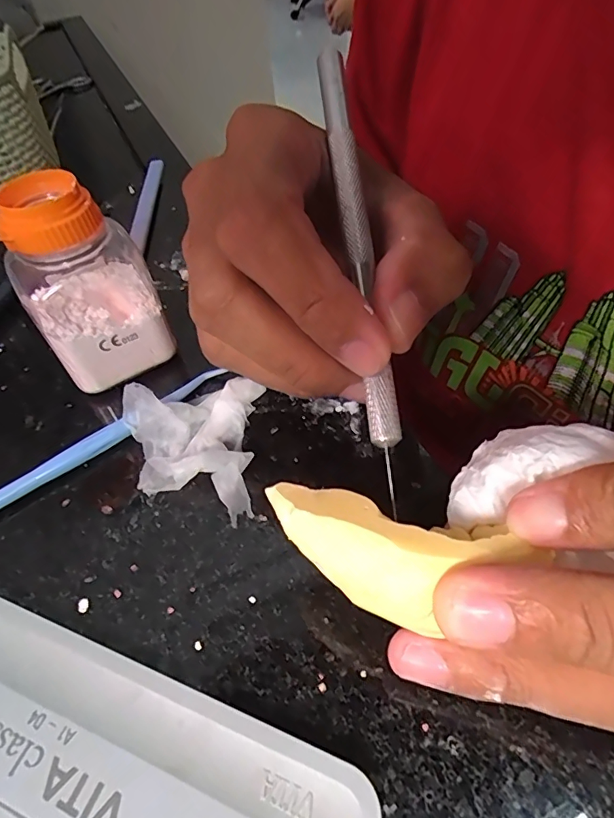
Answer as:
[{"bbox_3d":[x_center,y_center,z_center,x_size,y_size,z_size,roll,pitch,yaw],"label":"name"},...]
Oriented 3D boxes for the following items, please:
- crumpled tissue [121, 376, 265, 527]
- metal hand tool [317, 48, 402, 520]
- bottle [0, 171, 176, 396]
[{"bbox_3d":[-0.040,0.009,0.160,0.046,0.016,0.053,-1,50,4],"label":"crumpled tissue"},{"bbox_3d":[0.014,-0.040,0.129,0.007,0.007,0.129,-7,78,-1],"label":"metal hand tool"},{"bbox_3d":[-0.088,-0.040,0.163,0.064,0.074,0.031,-26,53,-16],"label":"bottle"}]

